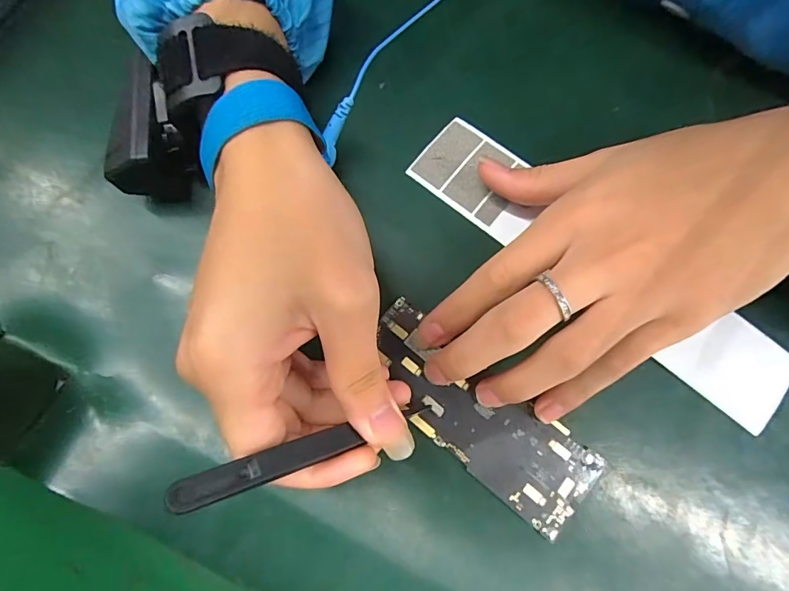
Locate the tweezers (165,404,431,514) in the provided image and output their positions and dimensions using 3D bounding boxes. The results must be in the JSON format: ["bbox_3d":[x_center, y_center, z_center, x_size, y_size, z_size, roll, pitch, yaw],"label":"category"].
[{"bbox_3d":[-0.026,0.057,0.170,0.113,0.011,0.010,-6,71,-43],"label":"tweezers"}]

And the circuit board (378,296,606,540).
[{"bbox_3d":[0.038,0.055,0.213,0.123,0.004,0.044,41,78,9],"label":"circuit board"}]

